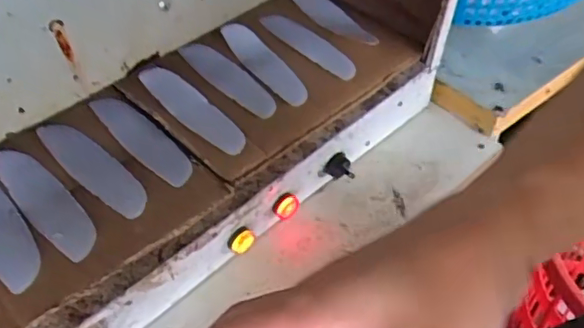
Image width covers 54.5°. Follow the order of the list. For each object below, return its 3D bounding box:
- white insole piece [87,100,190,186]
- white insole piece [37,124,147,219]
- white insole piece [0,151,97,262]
[{"bbox_3d":[-0.162,-0.028,0.611,0.153,0.005,0.045,37,57,24],"label":"white insole piece"},{"bbox_3d":[-0.204,0.003,0.579,0.154,0.005,0.046,35,55,21],"label":"white insole piece"},{"bbox_3d":[-0.238,0.034,0.545,0.045,0.005,0.154,-29,60,-34],"label":"white insole piece"}]

